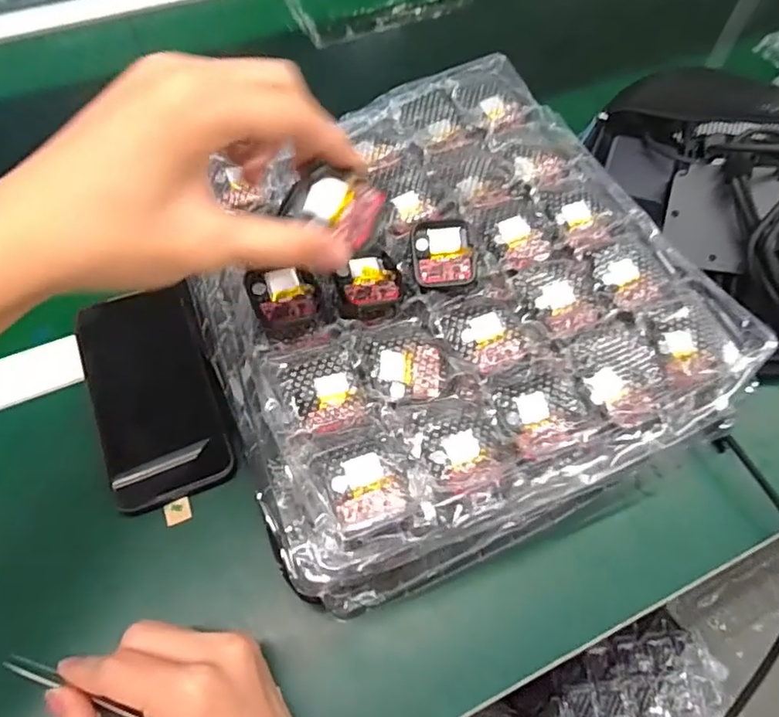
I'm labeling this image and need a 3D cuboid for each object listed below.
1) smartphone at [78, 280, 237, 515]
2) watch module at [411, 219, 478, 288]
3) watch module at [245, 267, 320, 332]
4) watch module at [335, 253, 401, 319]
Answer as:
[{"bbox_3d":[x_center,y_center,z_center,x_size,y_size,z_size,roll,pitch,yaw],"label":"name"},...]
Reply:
[{"bbox_3d":[-0.162,0.023,0.402,0.082,0.011,0.150,-19,73,-6],"label":"smartphone"},{"bbox_3d":[0.032,-0.062,0.349,0.036,0.010,0.040,-5,74,0],"label":"watch module"},{"bbox_3d":[-0.057,-0.033,0.325,0.035,0.008,0.042,-15,61,-10],"label":"watch module"},{"bbox_3d":[-0.012,-0.041,0.341,0.036,0.010,0.043,-6,60,-6],"label":"watch module"}]

